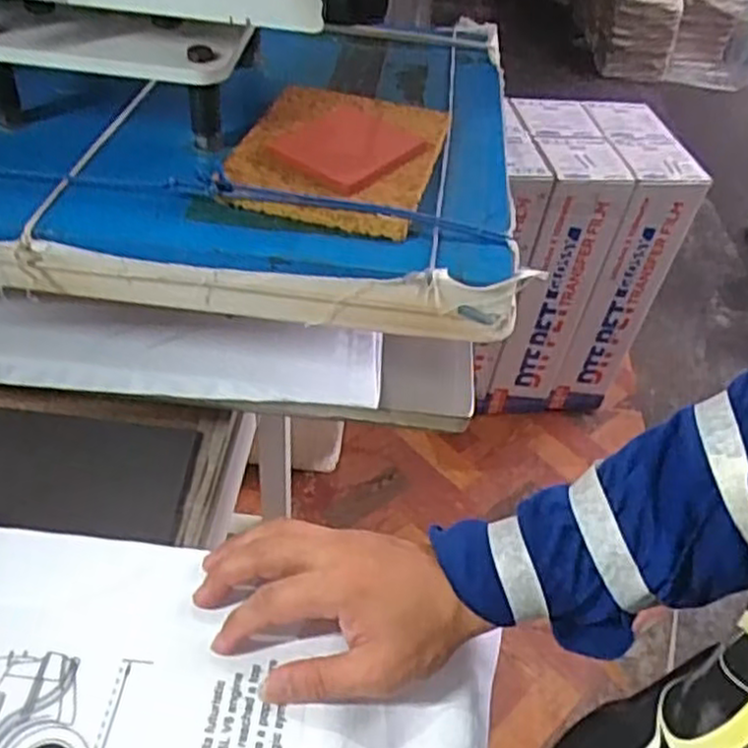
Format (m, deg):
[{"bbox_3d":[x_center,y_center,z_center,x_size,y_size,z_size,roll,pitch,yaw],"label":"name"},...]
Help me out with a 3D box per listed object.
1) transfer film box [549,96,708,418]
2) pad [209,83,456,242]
[{"bbox_3d":[0.518,-0.245,1.691,0.177,0.643,0.316,-1,45,-7],"label":"transfer film box"},{"bbox_3d":[-0.026,-0.166,0.549,0.139,0.017,0.168,13,45,6],"label":"pad"}]

